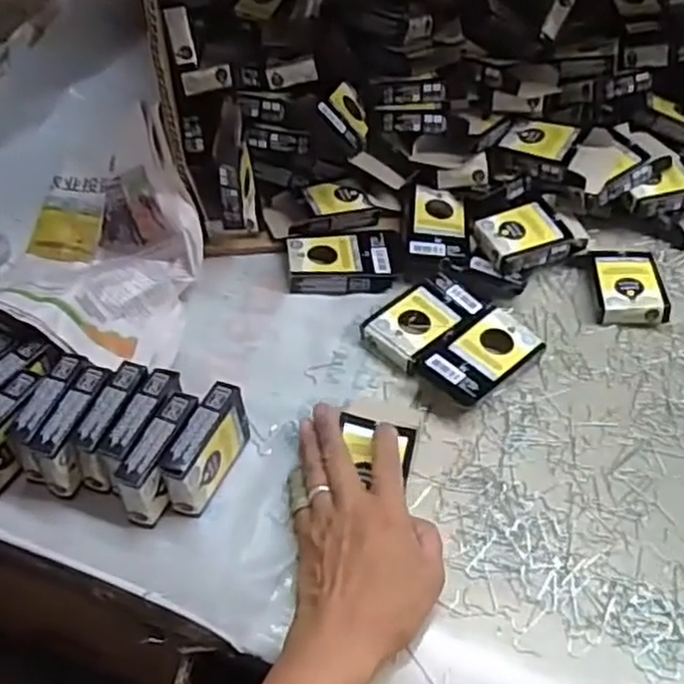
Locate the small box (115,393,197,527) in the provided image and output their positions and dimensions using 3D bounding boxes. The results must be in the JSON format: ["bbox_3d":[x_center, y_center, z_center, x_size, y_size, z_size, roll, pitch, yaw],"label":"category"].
[{"bbox_3d":[-0.116,0.076,0.469,0.022,0.050,0.075,18,52,13],"label":"small box"}]

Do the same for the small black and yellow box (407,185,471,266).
[{"bbox_3d":[0.085,-0.103,0.640,0.051,0.014,0.090,5,50,2],"label":"small black and yellow box"}]

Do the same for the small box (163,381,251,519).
[{"bbox_3d":[-0.088,0.071,0.475,0.023,0.051,0.075,18,52,13],"label":"small box"}]

